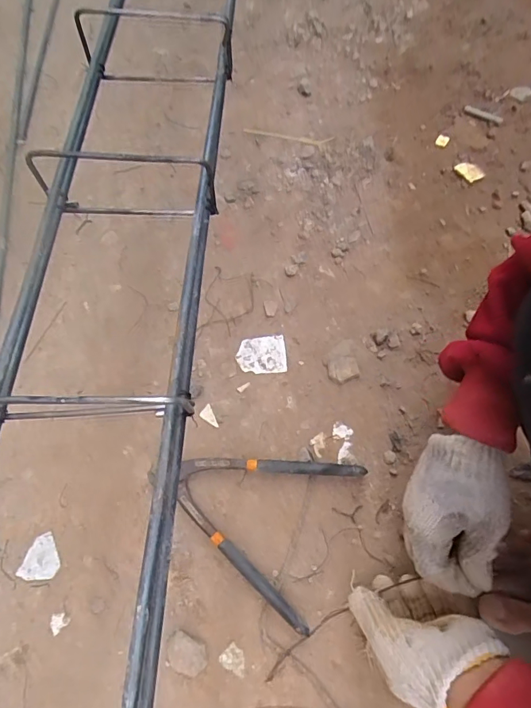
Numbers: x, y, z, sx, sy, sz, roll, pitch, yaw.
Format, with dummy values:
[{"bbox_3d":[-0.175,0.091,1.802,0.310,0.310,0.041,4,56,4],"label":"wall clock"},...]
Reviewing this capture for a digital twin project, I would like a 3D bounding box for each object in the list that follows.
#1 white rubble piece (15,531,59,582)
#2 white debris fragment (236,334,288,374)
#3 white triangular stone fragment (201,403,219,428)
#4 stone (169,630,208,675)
[{"bbox_3d":[-0.230,0.213,0.479,0.037,0.004,0.047,22,67,12],"label":"white rubble piece"},{"bbox_3d":[-0.005,0.001,0.566,0.059,0.005,0.048,-6,64,-1],"label":"white debris fragment"},{"bbox_3d":[-0.066,0.073,0.535,0.016,0.004,0.031,-22,65,-9],"label":"white triangular stone fragment"},{"bbox_3d":[-0.075,0.283,0.432,0.039,0.015,0.029,21,66,12],"label":"stone"}]

